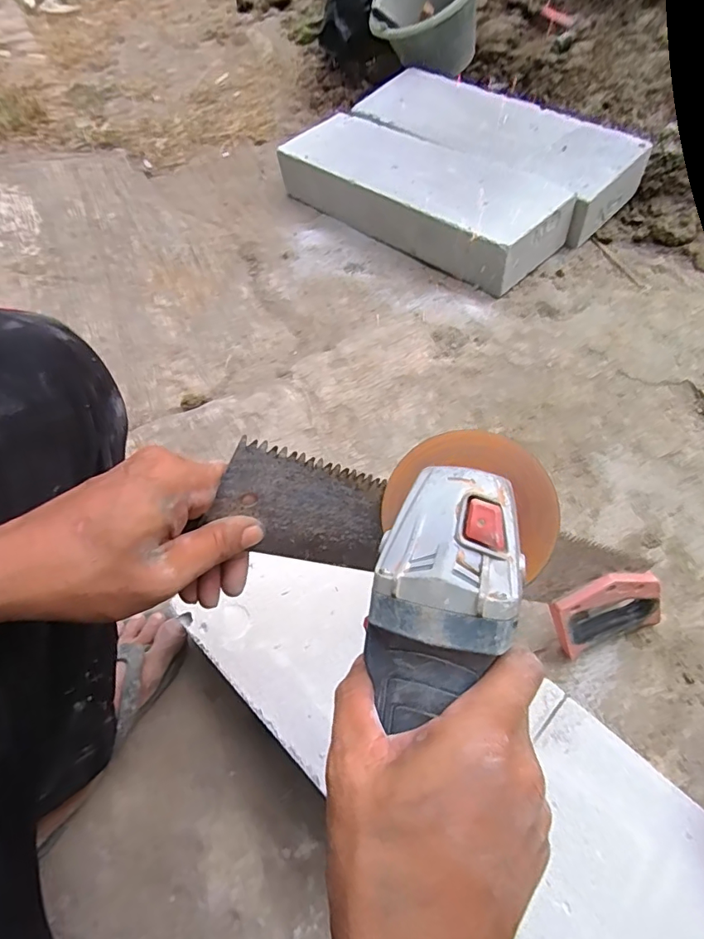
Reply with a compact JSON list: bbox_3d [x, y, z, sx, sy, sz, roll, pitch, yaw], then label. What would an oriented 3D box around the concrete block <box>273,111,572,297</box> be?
[{"bbox_3d":[0.118,-0.540,0.970,0.586,0.120,0.199,39,72,24],"label":"concrete block"}]

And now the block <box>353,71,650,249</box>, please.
[{"bbox_3d":[0.271,-0.660,0.997,0.584,0.085,0.214,40,74,24],"label":"block"}]

